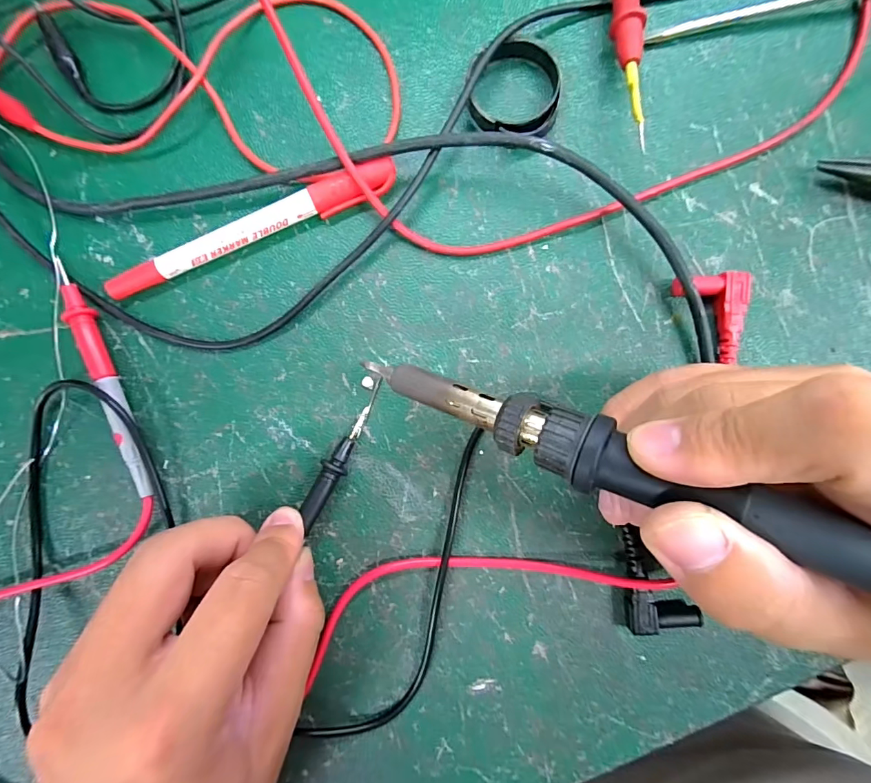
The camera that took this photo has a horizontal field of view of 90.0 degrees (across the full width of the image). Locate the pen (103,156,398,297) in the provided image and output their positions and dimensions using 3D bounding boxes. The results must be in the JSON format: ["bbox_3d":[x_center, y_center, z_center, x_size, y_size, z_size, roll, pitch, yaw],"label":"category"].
[{"bbox_3d":[-0.082,-0.073,0.196,0.136,0.013,0.013,-21,88,0],"label":"pen"}]

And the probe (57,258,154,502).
[{"bbox_3d":[-0.148,-0.006,0.196,0.009,0.011,0.110,-22,88,0],"label":"probe"}]

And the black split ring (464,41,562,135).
[{"bbox_3d":[0.036,-0.136,0.197,0.041,0.012,0.044,0,88,1],"label":"black split ring"}]

